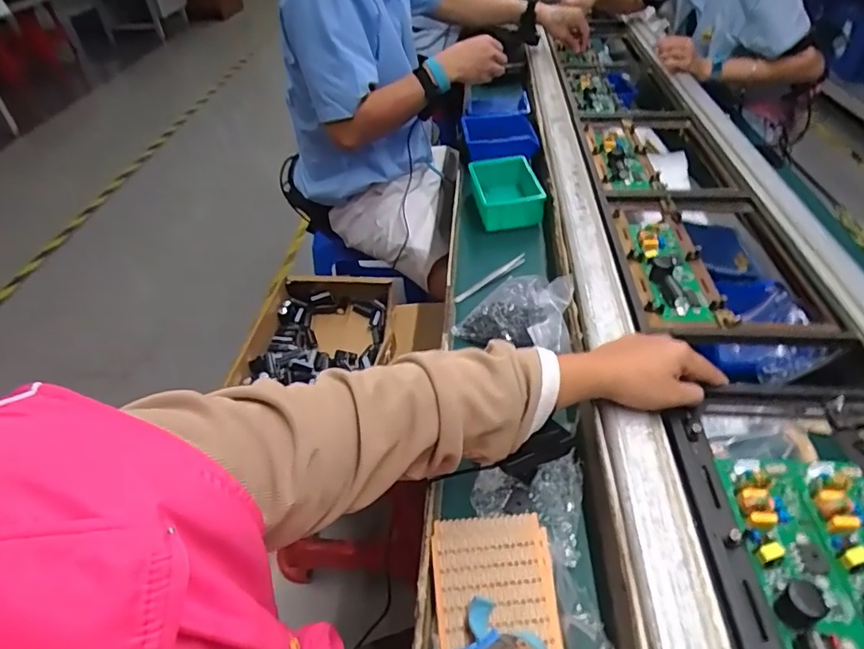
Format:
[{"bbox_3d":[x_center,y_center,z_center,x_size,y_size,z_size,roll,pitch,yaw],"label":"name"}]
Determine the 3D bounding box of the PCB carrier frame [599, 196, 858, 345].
[{"bbox_3d":[0.345,-0.094,0.652,0.227,0.030,0.306,3,42,7],"label":"PCB carrier frame"}]

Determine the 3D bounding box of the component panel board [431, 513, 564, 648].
[{"bbox_3d":[0.048,0.207,0.392,0.088,0.014,0.139,-5,42,-1],"label":"component panel board"}]

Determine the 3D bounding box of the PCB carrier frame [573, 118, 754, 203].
[{"bbox_3d":[0.379,-0.271,0.861,0.258,0.039,0.329,7,41,-2],"label":"PCB carrier frame"}]

